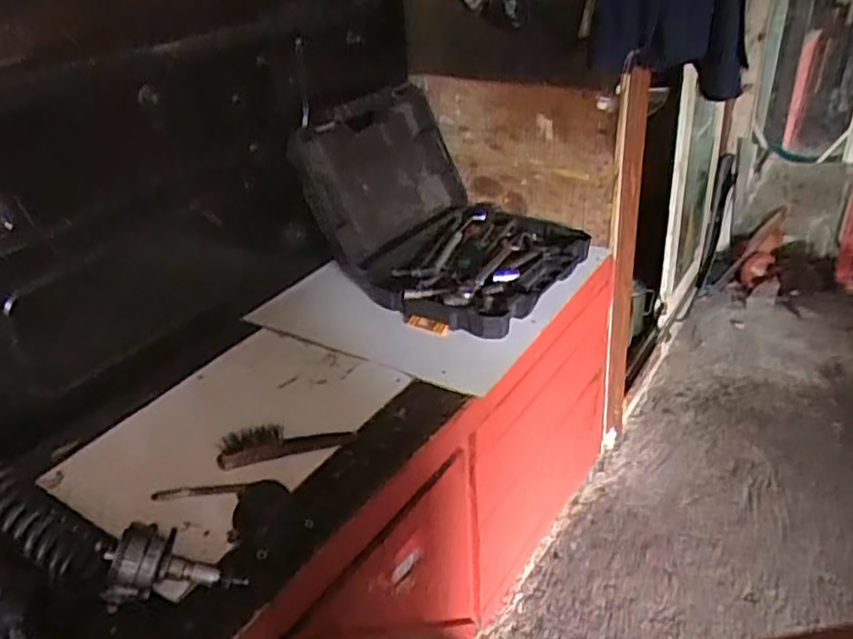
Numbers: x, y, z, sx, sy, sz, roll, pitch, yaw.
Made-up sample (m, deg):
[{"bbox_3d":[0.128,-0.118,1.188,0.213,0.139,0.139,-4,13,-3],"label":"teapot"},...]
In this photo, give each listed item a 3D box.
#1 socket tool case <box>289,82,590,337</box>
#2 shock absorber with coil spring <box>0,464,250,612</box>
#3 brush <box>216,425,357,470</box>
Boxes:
[{"bbox_3d":[0.062,-0.248,1.462,0.480,0.369,0.458,15,35,30],"label":"socket tool case"},{"bbox_3d":[-0.445,0.277,0.872,0.415,0.083,0.107,8,32,21],"label":"shock absorber with coil spring"},{"bbox_3d":[-0.219,0.185,1.058,0.205,0.076,0.038,-10,30,-10],"label":"brush"}]

